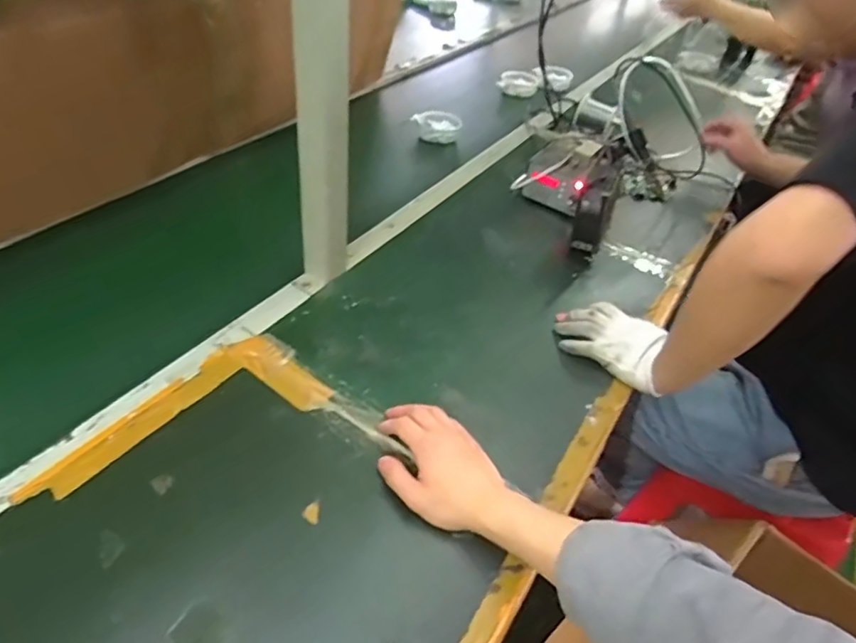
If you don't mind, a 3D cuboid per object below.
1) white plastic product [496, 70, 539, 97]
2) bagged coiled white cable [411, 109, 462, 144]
[{"bbox_3d":[0.219,-0.573,1.370,0.093,0.040,0.055,13,43,5],"label":"white plastic product"},{"bbox_3d":[0.019,-0.389,1.133,0.086,0.041,0.062,22,45,15],"label":"bagged coiled white cable"}]

